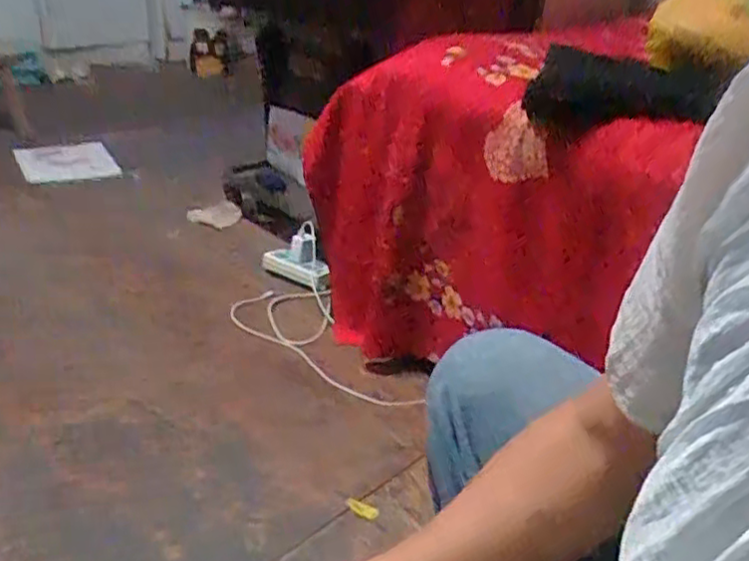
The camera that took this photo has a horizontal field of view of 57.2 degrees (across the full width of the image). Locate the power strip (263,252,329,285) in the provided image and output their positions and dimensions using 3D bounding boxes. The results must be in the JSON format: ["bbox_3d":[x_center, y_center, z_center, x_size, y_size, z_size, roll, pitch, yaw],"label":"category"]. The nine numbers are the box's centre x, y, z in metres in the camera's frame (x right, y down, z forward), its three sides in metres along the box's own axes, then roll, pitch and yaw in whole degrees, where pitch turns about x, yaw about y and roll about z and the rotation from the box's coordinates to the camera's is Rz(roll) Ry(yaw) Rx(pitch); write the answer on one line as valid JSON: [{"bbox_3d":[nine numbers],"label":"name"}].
[{"bbox_3d":[-0.174,-0.037,1.505,0.142,0.039,0.060,16,31,17],"label":"power strip"}]

